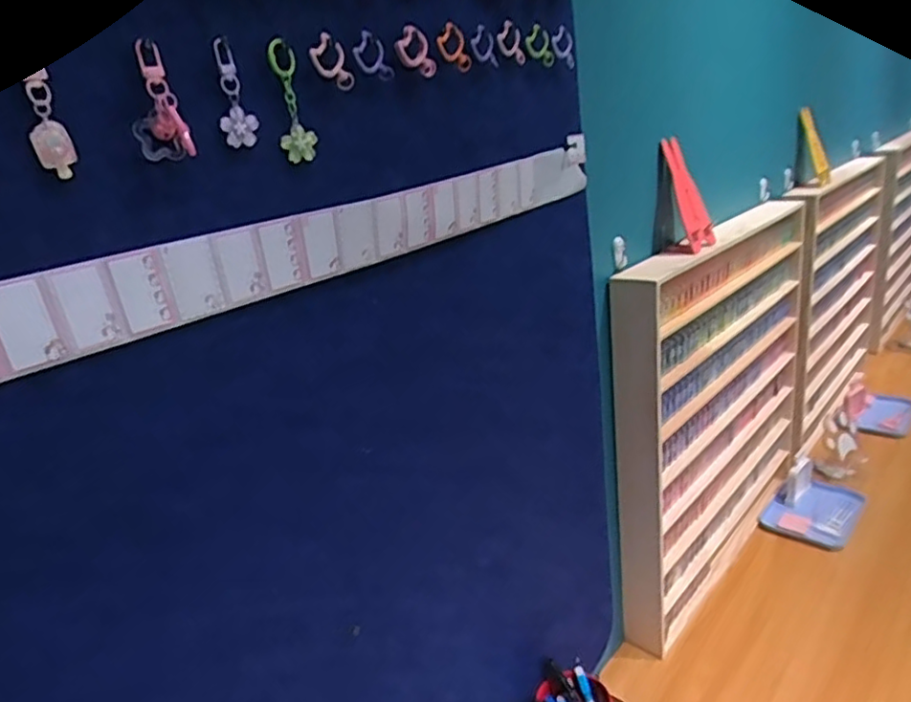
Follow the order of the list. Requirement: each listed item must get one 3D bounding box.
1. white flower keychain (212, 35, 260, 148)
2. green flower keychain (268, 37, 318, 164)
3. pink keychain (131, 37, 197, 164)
[{"bbox_3d":[-0.142,-0.164,0.401,0.024,0.062,0.004,-20,23,-31],"label":"white flower keychain"},{"bbox_3d":[-0.112,-0.171,0.431,0.022,0.076,0.005,-15,21,-20],"label":"green flower keychain"},{"bbox_3d":[-0.173,-0.144,0.363,0.030,0.064,0.010,-13,20,-16],"label":"pink keychain"}]

